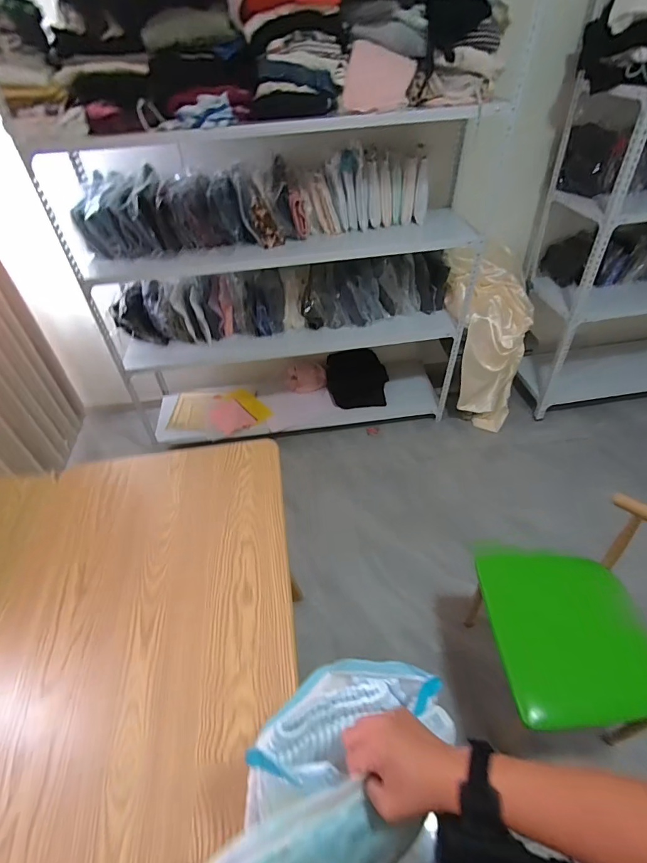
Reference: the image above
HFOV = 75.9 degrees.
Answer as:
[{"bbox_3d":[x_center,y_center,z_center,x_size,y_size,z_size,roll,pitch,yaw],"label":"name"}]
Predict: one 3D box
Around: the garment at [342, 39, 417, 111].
[{"bbox_3d":[0.168,-1.079,1.264,0.201,0.141,0.170,7,45,12],"label":"garment"}]

